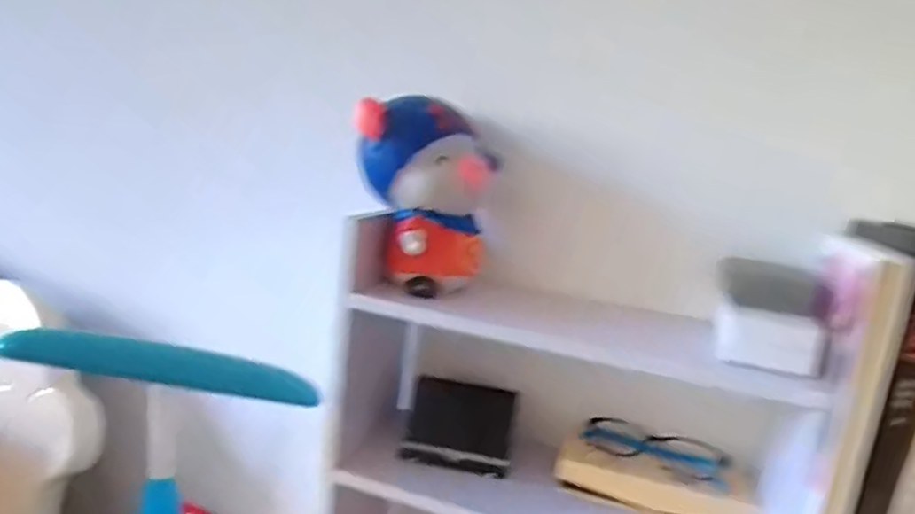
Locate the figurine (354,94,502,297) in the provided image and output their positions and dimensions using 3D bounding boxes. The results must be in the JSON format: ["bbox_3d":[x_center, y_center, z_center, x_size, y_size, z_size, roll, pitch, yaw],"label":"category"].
[{"bbox_3d":[-0.030,-0.055,0.580,0.123,0.157,0.108,7,11,1],"label":"figurine"}]

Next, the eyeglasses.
[{"bbox_3d":[0.180,0.176,0.582,0.129,0.029,0.035,12,12,26],"label":"eyeglasses"}]

